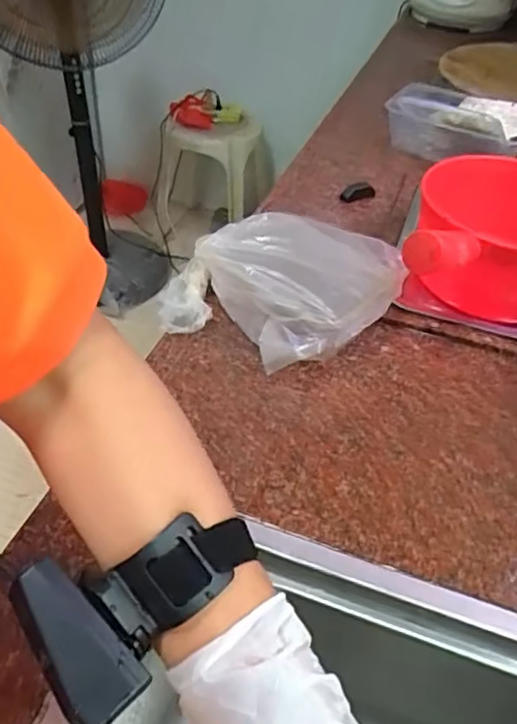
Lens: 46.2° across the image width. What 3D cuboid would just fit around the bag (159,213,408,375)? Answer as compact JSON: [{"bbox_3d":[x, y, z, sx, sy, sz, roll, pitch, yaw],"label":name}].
[{"bbox_3d":[0.026,-0.072,0.584,0.193,0.077,0.171,23,46,18],"label":"bag"}]

